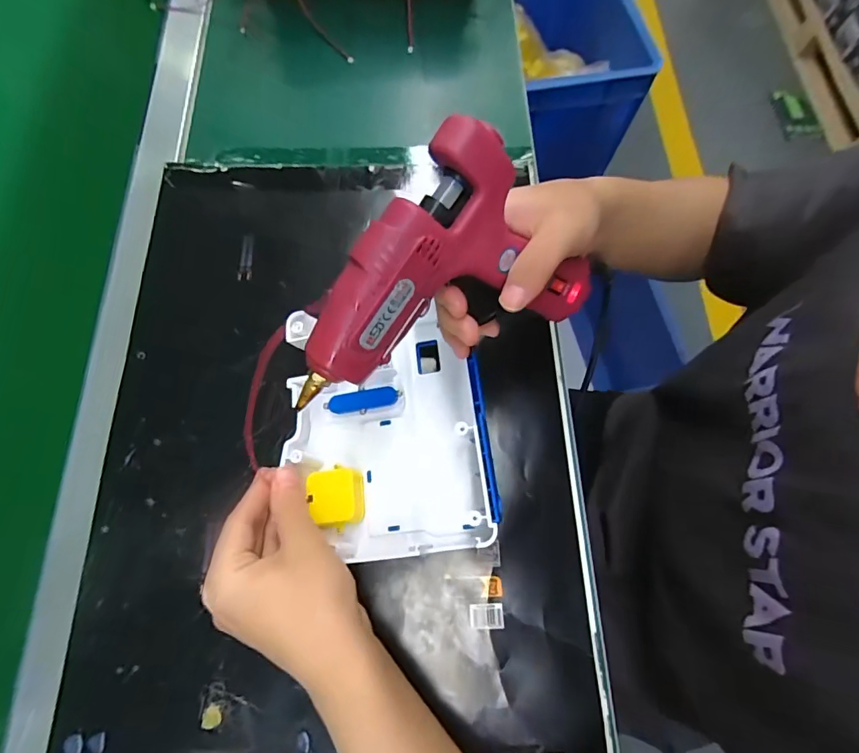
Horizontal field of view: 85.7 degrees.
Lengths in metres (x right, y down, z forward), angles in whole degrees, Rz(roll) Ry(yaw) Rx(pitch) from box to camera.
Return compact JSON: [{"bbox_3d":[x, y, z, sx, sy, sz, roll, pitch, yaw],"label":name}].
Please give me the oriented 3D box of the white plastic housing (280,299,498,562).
[{"bbox_3d":[-0.032,0.038,0.343,0.132,0.034,0.178,-8,72,-4],"label":"white plastic housing"}]

